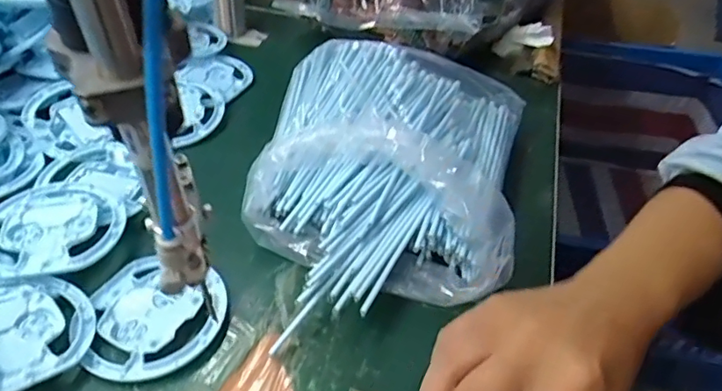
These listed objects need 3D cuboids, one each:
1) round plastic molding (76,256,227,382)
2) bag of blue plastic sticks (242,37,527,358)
[{"bbox_3d":[-0.148,0.087,0.384,0.092,0.015,0.095,2,42,-2],"label":"round plastic molding"},{"bbox_3d":[0.029,-0.021,0.456,0.230,0.091,0.270,7,42,3],"label":"bag of blue plastic sticks"}]

